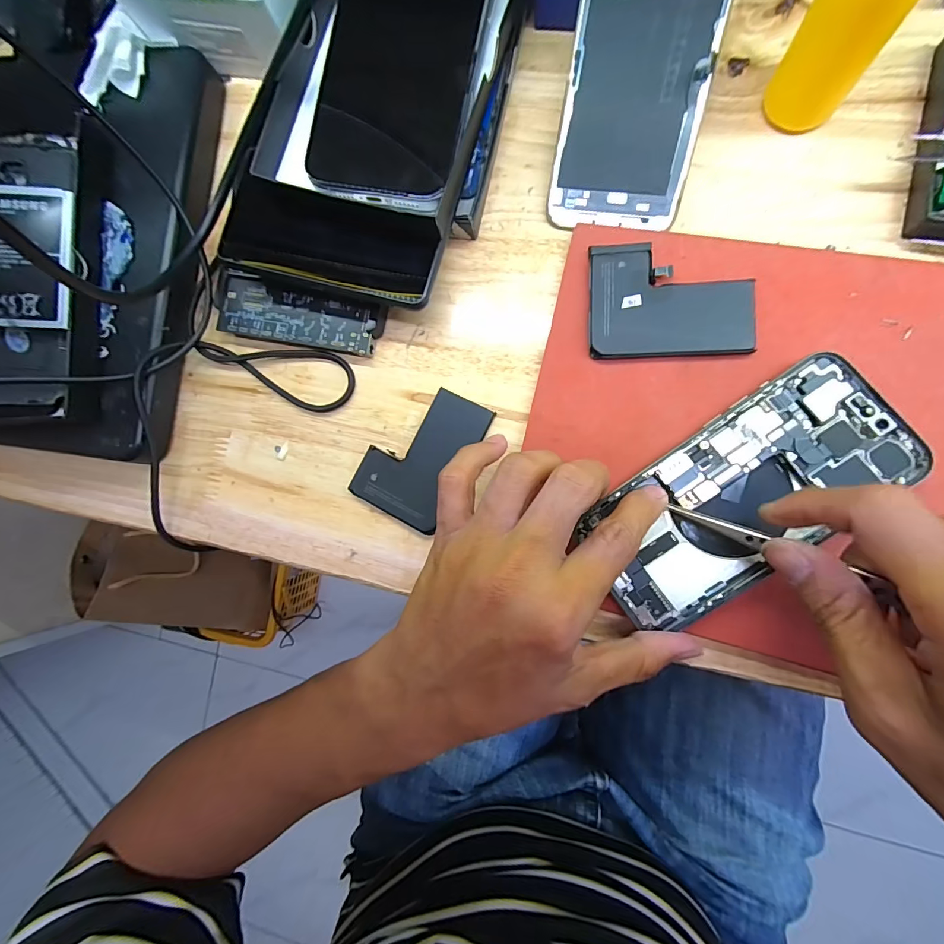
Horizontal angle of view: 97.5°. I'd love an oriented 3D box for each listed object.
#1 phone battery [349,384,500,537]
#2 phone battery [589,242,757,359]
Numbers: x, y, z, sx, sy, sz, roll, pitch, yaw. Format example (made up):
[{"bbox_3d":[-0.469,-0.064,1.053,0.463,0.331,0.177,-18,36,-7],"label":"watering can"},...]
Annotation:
[{"bbox_3d":[-0.029,-0.011,0.230,0.053,0.005,0.075,29,92,10],"label":"phone battery"},{"bbox_3d":[0.098,-0.086,0.206,0.076,0.006,0.058,1,88,10],"label":"phone battery"}]

